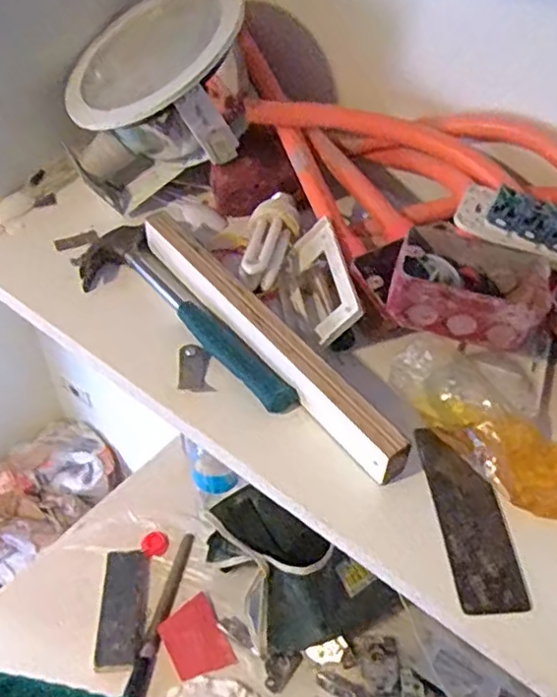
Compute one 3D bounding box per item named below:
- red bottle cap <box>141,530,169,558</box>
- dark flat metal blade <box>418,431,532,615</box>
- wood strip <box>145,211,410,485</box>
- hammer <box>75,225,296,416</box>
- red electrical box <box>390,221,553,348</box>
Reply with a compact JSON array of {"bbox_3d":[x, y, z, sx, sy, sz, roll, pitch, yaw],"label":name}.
[{"bbox_3d":[-0.204,0.323,1.059,0.043,0.011,0.040,1,46,-1],"label":"red bottle cap"},{"bbox_3d":[0.124,0.107,0.419,0.040,0.010,0.129,-3,46,-5],"label":"dark flat metal blade"},{"bbox_3d":[-0.018,-0.020,0.496,0.036,0.029,0.307,-27,53,-25],"label":"wood strip"},{"bbox_3d":[-0.088,-0.022,0.521,0.079,0.027,0.244,-26,52,-25],"label":"hammer"},{"bbox_3d":[0.137,-0.044,0.465,0.103,0.058,0.062,12,47,9],"label":"red electrical box"}]

